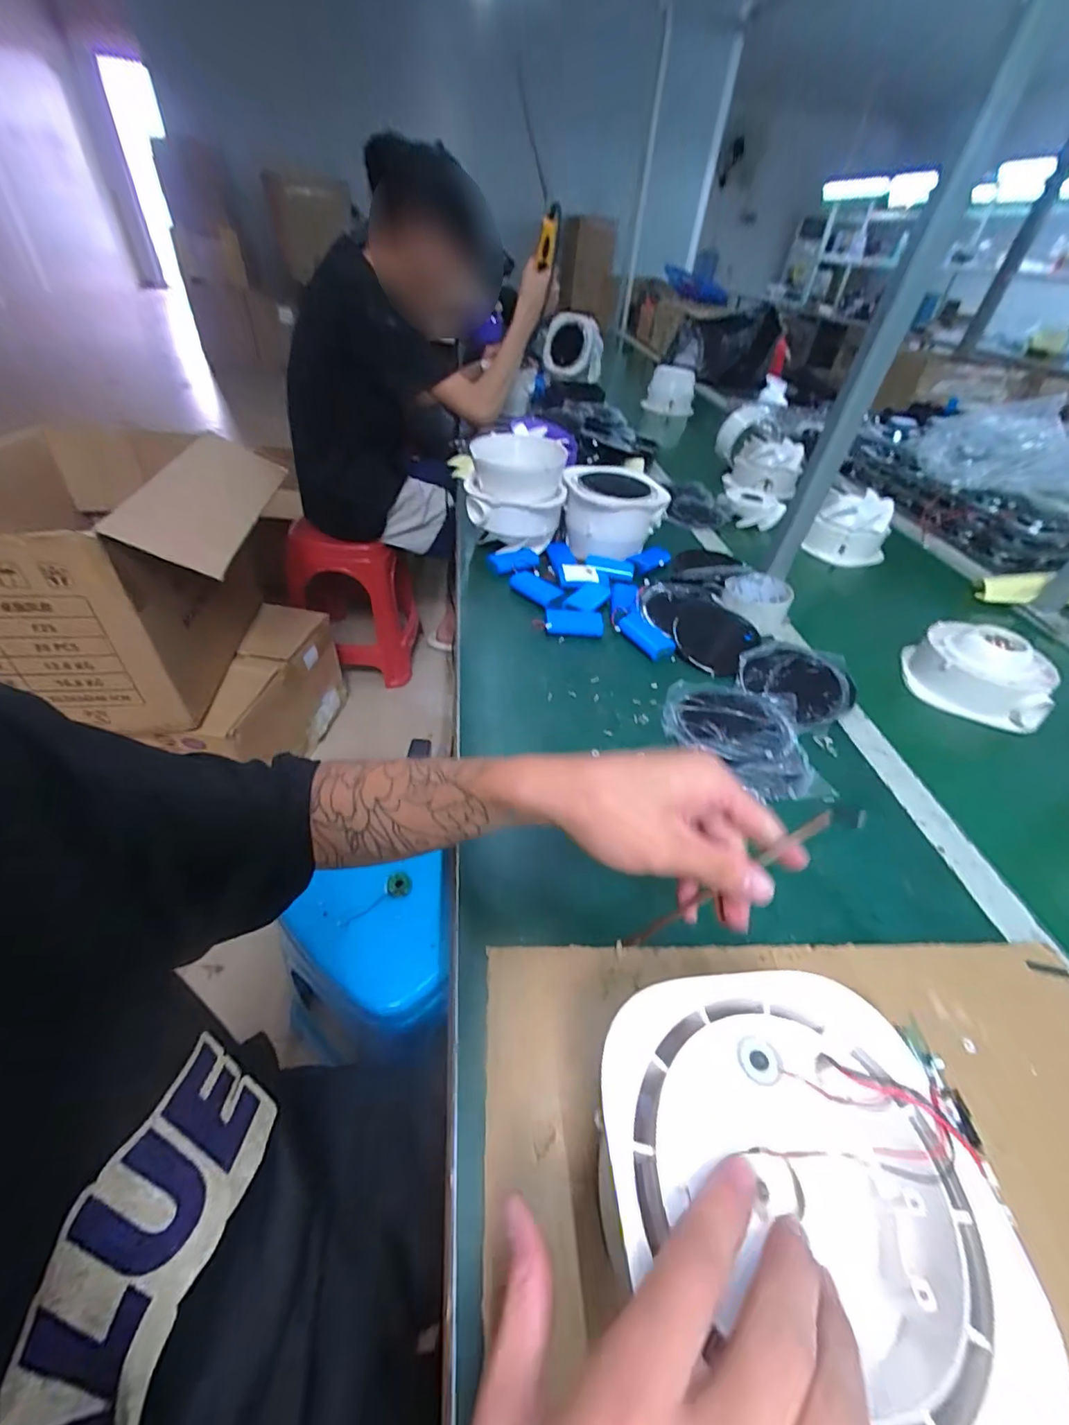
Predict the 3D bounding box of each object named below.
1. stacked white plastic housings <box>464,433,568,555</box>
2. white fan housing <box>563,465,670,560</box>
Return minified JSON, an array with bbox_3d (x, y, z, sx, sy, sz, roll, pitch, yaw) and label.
[{"bbox_3d":[-0.025,-0.305,0.718,0.129,0.121,0.132,7,43,0],"label":"stacked white plastic housings"},{"bbox_3d":[0.116,-0.309,0.783,0.145,0.081,0.140,0,43,-7],"label":"white fan housing"}]

